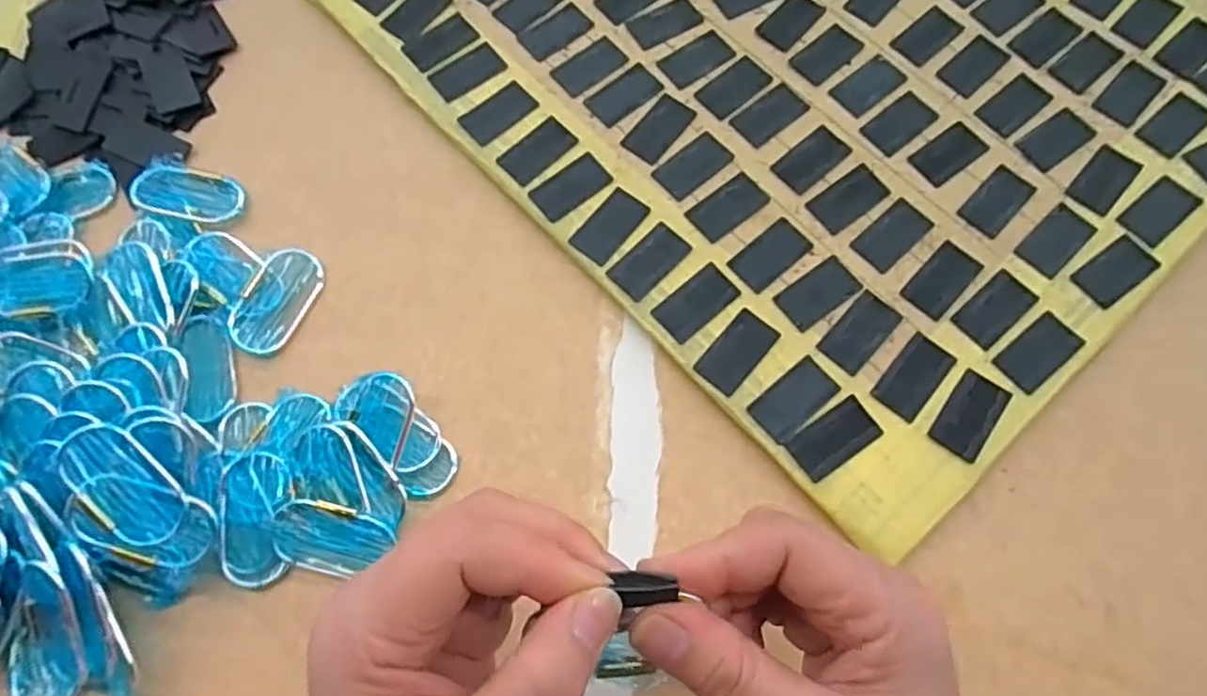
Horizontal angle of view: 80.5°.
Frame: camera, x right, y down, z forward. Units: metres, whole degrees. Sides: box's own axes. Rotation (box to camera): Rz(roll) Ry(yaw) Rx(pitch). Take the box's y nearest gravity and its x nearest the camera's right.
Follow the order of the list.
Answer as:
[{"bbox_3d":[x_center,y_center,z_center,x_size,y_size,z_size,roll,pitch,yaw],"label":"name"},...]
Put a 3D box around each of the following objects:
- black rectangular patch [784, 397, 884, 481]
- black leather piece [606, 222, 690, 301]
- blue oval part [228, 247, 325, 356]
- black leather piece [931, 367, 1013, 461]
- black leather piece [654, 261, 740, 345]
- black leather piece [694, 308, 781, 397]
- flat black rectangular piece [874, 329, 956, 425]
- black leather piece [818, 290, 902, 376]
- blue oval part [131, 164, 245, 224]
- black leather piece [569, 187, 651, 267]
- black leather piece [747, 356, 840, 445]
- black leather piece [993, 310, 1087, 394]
[{"bbox_3d":[0.109,0.042,0.335,0.042,0.004,0.023,-34,71,-10],"label":"black rectangular patch"},{"bbox_3d":[0.024,-0.046,0.370,0.024,0.004,0.043,42,76,16],"label":"black leather piece"},{"bbox_3d":[-0.168,-0.024,0.367,0.031,0.004,0.058,28,71,-9],"label":"blue oval part"},{"bbox_3d":[0.174,0.031,0.337,0.023,0.004,0.042,35,74,15],"label":"black leather piece"},{"bbox_3d":[0.048,-0.023,0.361,0.043,0.004,0.024,-39,72,-12],"label":"black leather piece"},{"bbox_3d":[0.066,0.001,0.352,0.023,0.004,0.042,38,75,16],"label":"black leather piece"},{"bbox_3d":[0.151,0.014,0.345,0.023,0.004,0.041,38,75,16],"label":"flat black rectangular piece"},{"bbox_3d":[0.128,-0.009,0.354,0.023,0.004,0.043,41,76,16],"label":"black leather piece"},{"bbox_3d":[-0.228,-0.085,0.391,0.057,0.010,0.032,10,70,6],"label":"blue oval part"},{"bbox_3d":[0.004,-0.065,0.379,0.024,0.004,0.043,37,75,15],"label":"black leather piece"},{"bbox_3d":[0.092,0.024,0.342,0.042,0.004,0.023,-38,72,-11],"label":"black leather piece"},{"bbox_3d":[0.211,0.002,0.344,0.041,0.004,0.023,-38,72,-11],"label":"black leather piece"}]

